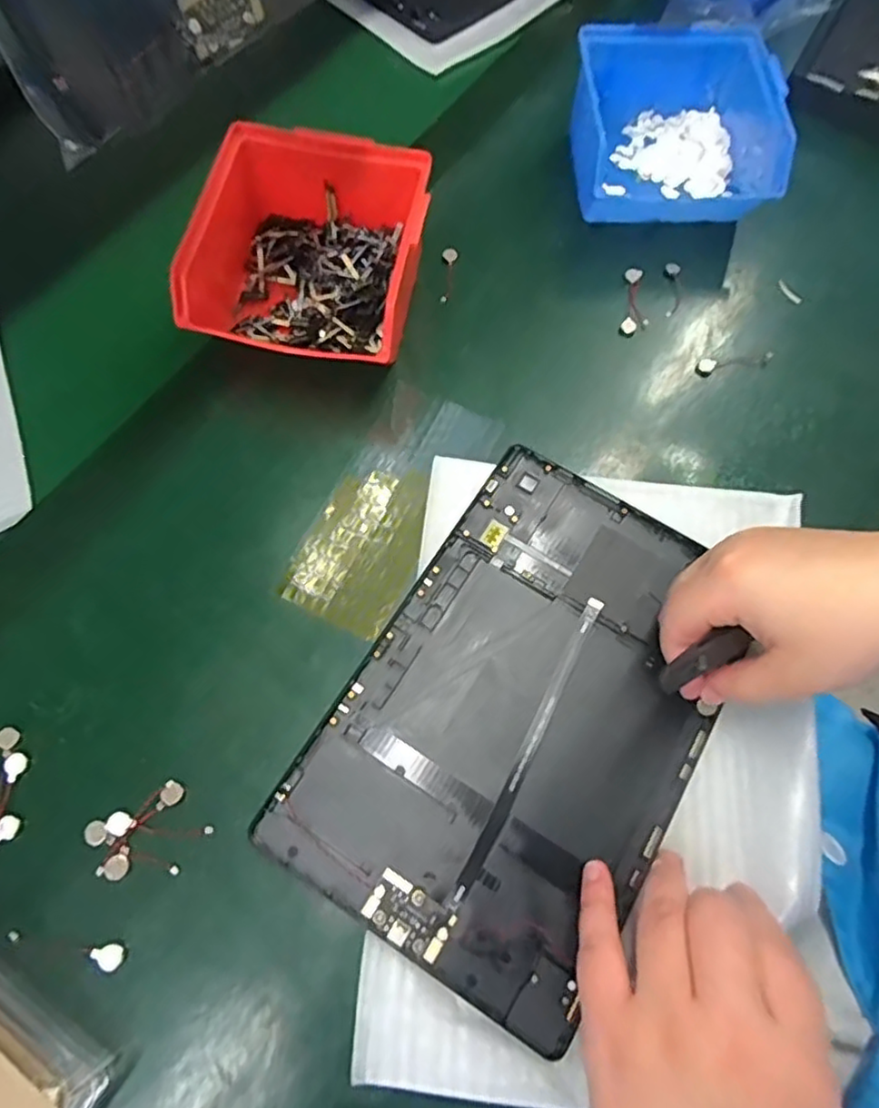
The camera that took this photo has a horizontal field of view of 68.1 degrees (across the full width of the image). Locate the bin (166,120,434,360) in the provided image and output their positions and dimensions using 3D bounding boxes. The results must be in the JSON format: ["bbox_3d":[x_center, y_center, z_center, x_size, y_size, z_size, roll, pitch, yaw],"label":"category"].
[{"bbox_3d":[-0.078,-0.173,0.386,0.134,0.067,0.139,7,68,3],"label":"bin"}]

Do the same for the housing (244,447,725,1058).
[{"bbox_3d":[0.043,0.071,0.311,0.152,0.008,0.234,30,70,12],"label":"housing"}]

